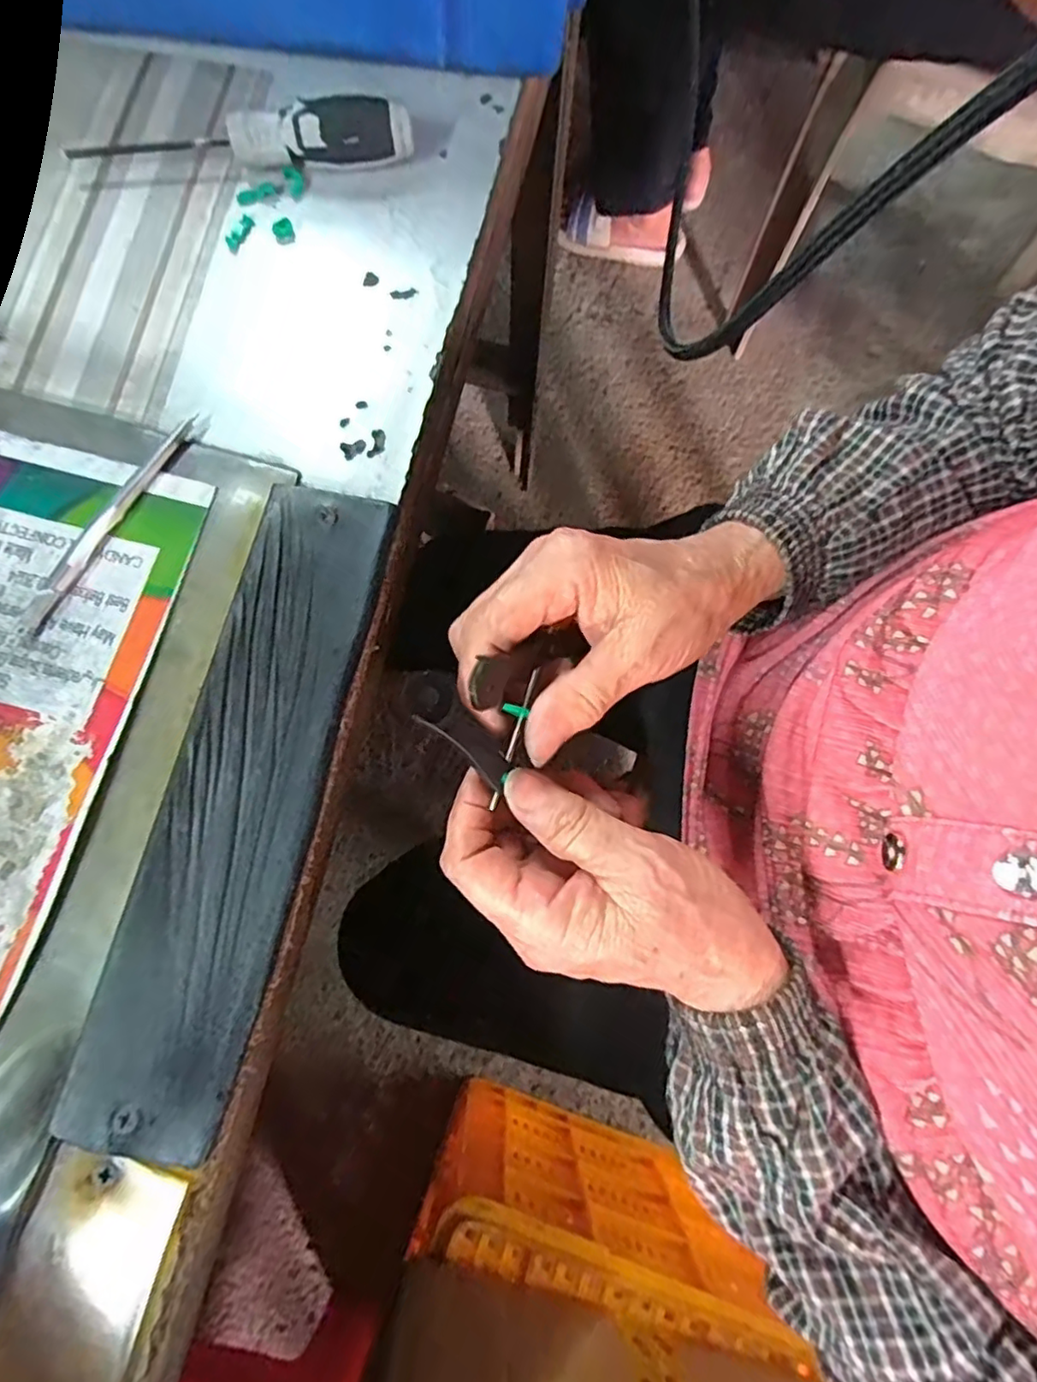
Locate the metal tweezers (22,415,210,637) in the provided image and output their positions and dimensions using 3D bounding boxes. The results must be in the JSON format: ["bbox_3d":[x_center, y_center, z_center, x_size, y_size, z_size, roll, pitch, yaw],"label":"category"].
[{"bbox_3d":[-0.157,-0.069,0.238,0.010,0.004,0.105,29,78,5],"label":"metal tweezers"}]

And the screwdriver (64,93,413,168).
[{"bbox_3d":[-0.123,-0.244,0.271,0.149,0.022,0.018,-2,77,-2],"label":"screwdriver"}]

